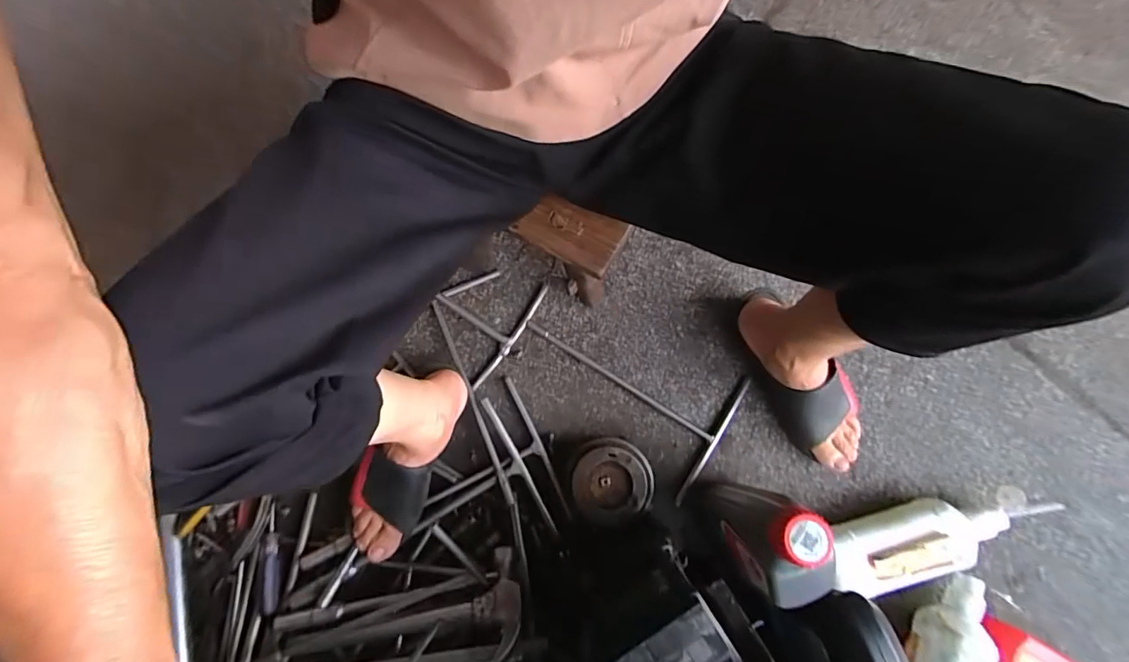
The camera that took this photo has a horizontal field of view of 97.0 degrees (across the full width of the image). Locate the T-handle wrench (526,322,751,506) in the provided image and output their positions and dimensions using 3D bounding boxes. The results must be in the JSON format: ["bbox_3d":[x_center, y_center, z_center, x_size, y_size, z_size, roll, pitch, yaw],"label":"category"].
[{"bbox_3d":[0.073,0.068,0.658,0.288,0.010,0.174,32,82,8],"label":"T-handle wrench"}]

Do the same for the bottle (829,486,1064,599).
[{"bbox_3d":[0.430,0.240,0.584,0.254,0.072,0.075,-16,79,-1],"label":"bottle"}]

